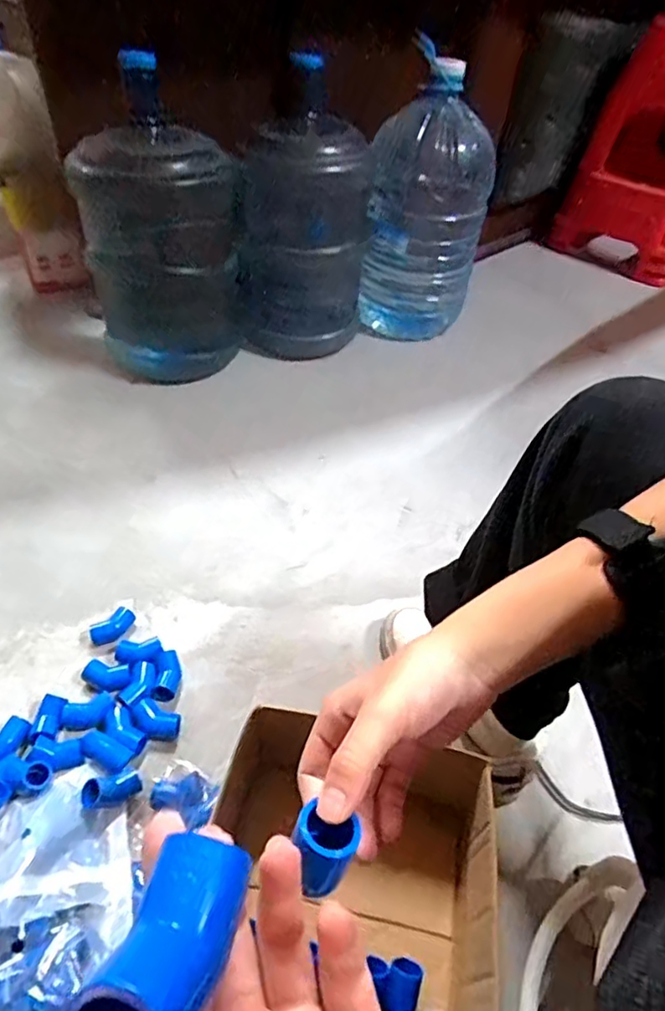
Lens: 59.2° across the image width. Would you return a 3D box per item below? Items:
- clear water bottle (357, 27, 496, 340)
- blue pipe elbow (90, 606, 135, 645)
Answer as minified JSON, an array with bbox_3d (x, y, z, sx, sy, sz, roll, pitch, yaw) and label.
[{"bbox_3d":[0.178,-0.536,1.127,0.213,0.479,0.200,12,45,8],"label":"clear water bottle"},{"bbox_3d":[-0.268,0.151,0.717,0.053,0.031,0.025,-25,51,-26],"label":"blue pipe elbow"}]

